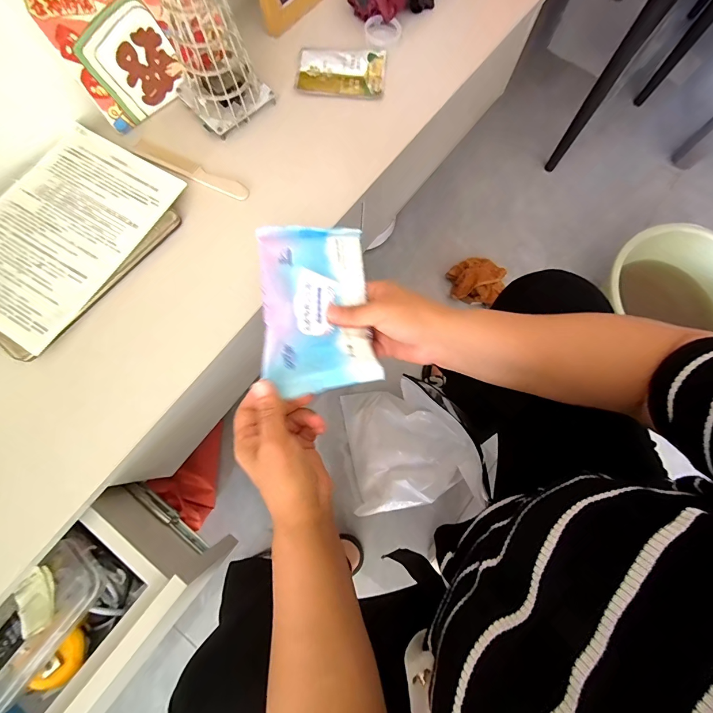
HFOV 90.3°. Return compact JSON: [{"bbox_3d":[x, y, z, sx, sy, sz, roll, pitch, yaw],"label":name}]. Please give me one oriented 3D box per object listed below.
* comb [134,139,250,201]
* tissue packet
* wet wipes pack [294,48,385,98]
[{"bbox_3d":[-0.216,-0.244,0.468,0.166,0.010,0.027,27,71,5],"label":"comb"},{"bbox_3d":[-0.040,-0.054,0.349,0.103,0.025,0.177,-7,76,-3],"label":"tissue packet"},{"bbox_3d":[-0.023,-0.414,0.516,0.126,0.005,0.085,5,76,0],"label":"wet wipes pack"}]

